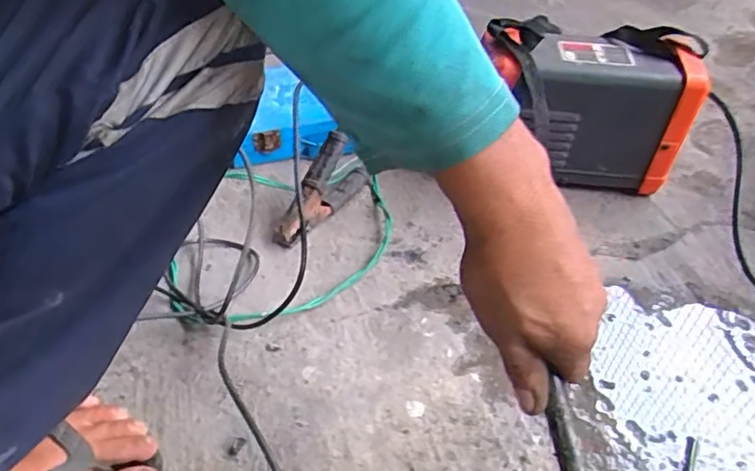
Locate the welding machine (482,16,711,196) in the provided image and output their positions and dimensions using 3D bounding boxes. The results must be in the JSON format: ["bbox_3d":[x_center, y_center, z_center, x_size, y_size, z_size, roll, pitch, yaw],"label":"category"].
[{"bbox_3d":[0.240,-0.153,0.728,0.249,0.178,0.117,4,44,1],"label":"welding machine"}]

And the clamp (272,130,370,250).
[{"bbox_3d":[-0.062,-0.057,0.667,0.028,0.092,0.133,26,48,22],"label":"clamp"}]

